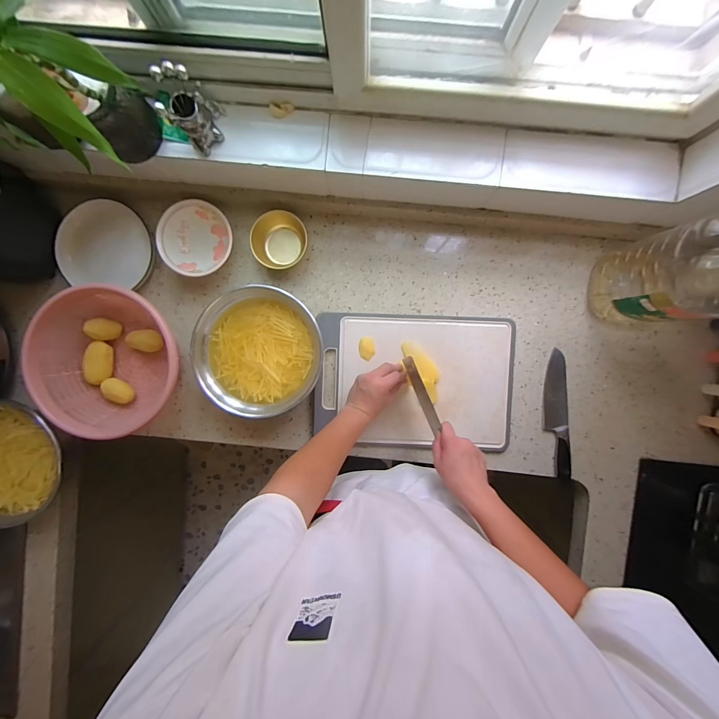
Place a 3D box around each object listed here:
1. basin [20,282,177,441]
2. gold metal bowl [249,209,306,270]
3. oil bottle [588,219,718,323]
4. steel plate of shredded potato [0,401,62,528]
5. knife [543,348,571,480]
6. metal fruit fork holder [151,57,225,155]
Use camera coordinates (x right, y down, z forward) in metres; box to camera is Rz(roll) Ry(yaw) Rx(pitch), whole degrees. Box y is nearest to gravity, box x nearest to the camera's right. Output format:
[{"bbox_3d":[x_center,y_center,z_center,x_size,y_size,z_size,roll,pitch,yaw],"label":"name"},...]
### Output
[{"bbox_3d":[-0.486,0.009,0.675,0.265,0.124,0.265,0,92,2],"label":"basin"},{"bbox_3d":[-0.166,-0.250,0.696,0.112,0.047,0.101,-17,92,2],"label":"gold metal bowl"},{"bbox_3d":[0.551,-0.136,0.535,0.145,0.342,0.135,0,92,2],"label":"oil bottle"},{"bbox_3d":[-0.705,0.201,0.660,0.224,0.041,0.241,0,92,2],"label":"steel plate of shredded potato"},{"bbox_3d":[0.427,0.118,0.714,0.052,0.021,0.269,-3,92,2],"label":"knife"},{"bbox_3d":[-0.262,-0.388,0.516,0.056,0.106,0.072,-6,94,0],"label":"metal fruit fork holder"}]

